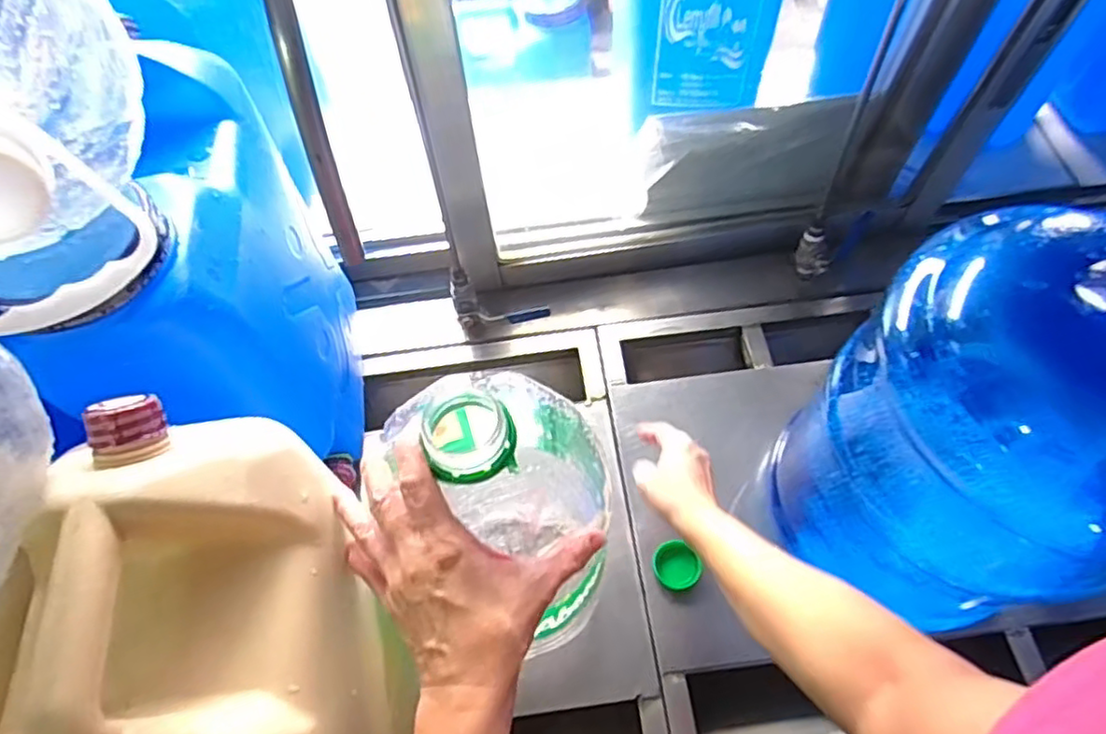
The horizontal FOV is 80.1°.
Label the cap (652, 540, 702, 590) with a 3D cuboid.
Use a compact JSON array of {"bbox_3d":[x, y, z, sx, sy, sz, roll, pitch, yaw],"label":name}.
[{"bbox_3d":[0.132,0.213,0.705,0.050,0.020,0.046,-1,62,2],"label":"cap"}]

